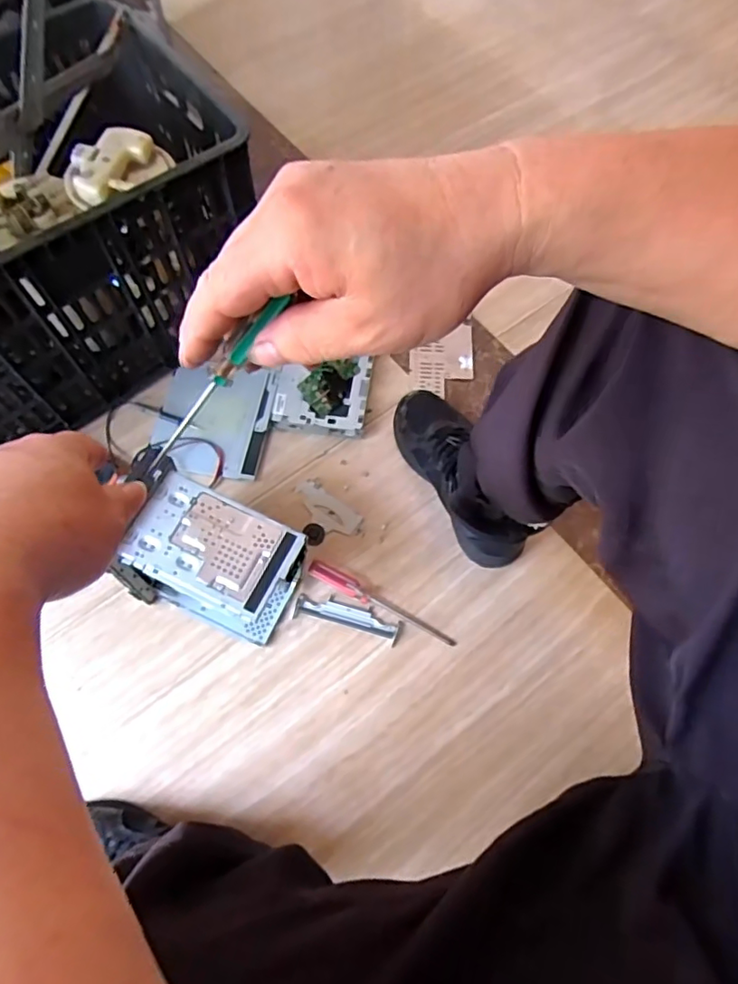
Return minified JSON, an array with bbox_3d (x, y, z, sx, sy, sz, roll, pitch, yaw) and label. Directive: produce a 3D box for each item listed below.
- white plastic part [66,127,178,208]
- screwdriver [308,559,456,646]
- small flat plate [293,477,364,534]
[{"bbox_3d":[-0.278,-0.360,0.632,0.116,0.033,0.079,-25,70,-11],"label":"white plastic part"},{"bbox_3d":[0.016,0.136,0.708,0.198,0.017,0.023,25,69,9],"label":"screwdriver"},{"bbox_3d":[-0.057,0.023,0.763,0.099,0.004,0.045,39,72,14],"label":"small flat plate"}]

